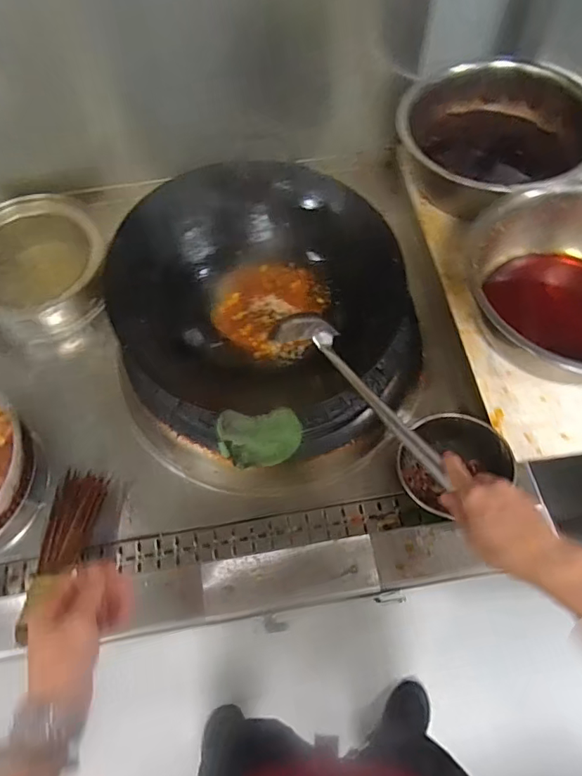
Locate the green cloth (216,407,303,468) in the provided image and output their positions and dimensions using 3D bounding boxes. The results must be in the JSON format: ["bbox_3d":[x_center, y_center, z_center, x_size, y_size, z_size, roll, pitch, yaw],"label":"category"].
[{"bbox_3d":[-0.042,0.069,0.660,0.108,0.126,0.045,-8,63,0],"label":"green cloth"}]

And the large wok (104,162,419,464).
[{"bbox_3d":[-0.040,-0.135,0.793,0.460,0.153,0.450,-7,83,-1],"label":"large wok"}]

